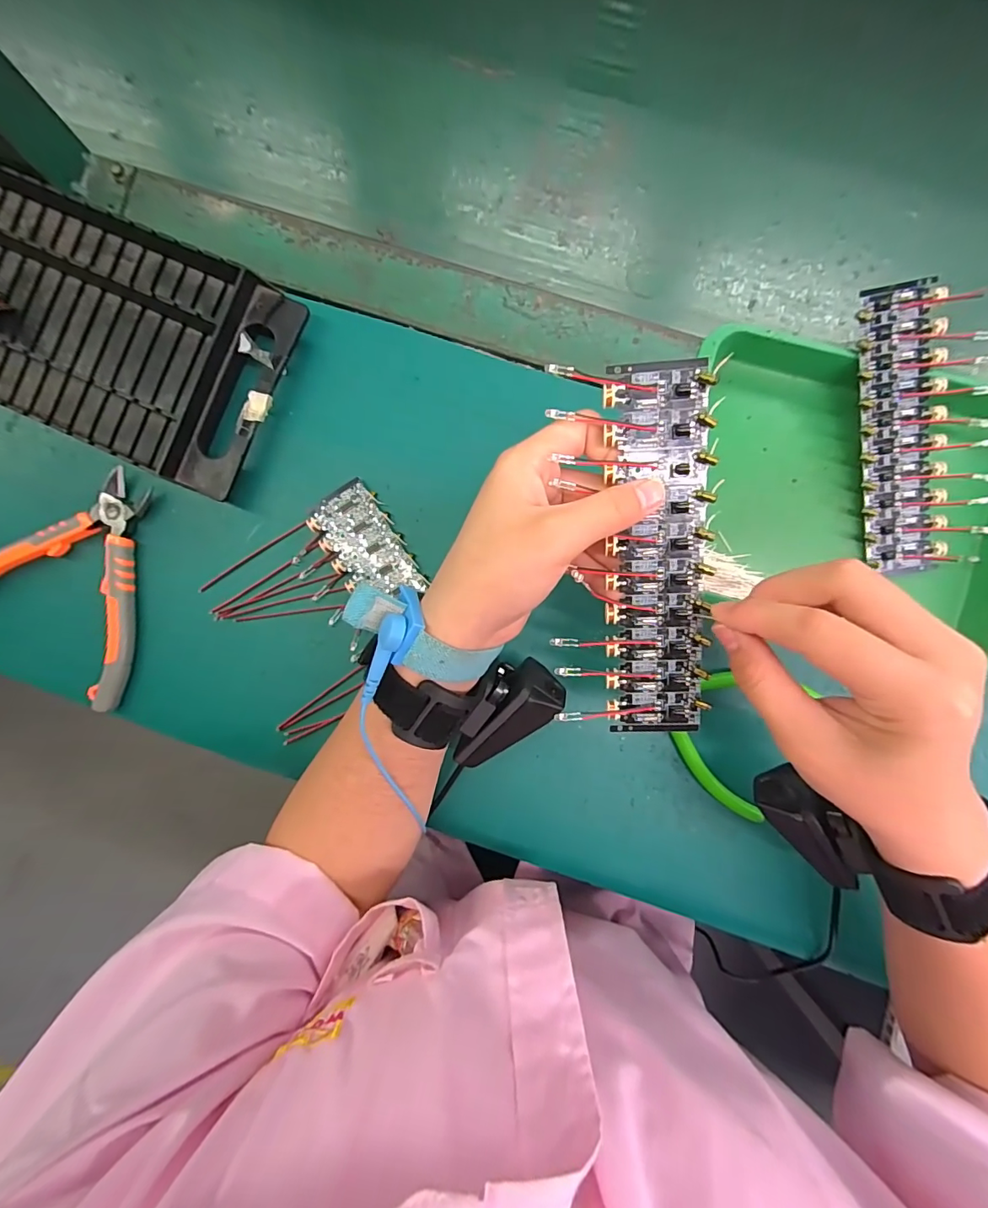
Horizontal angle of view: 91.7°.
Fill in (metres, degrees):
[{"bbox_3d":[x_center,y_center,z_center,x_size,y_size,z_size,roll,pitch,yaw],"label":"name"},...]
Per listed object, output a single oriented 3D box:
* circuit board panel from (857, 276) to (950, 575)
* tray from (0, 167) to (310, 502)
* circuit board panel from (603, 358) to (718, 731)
[{"bbox_3d":[0.239,-0.099,0.279,0.044,0.008,0.159,-10,99,1],"label":"circuit board panel"},{"bbox_3d":[-0.331,-0.211,0.306,0.416,0.040,0.137,24,88,2],"label":"tray"},{"bbox_3d":[0.073,-0.020,0.212,0.044,0.008,0.160,-2,101,1],"label":"circuit board panel"}]

